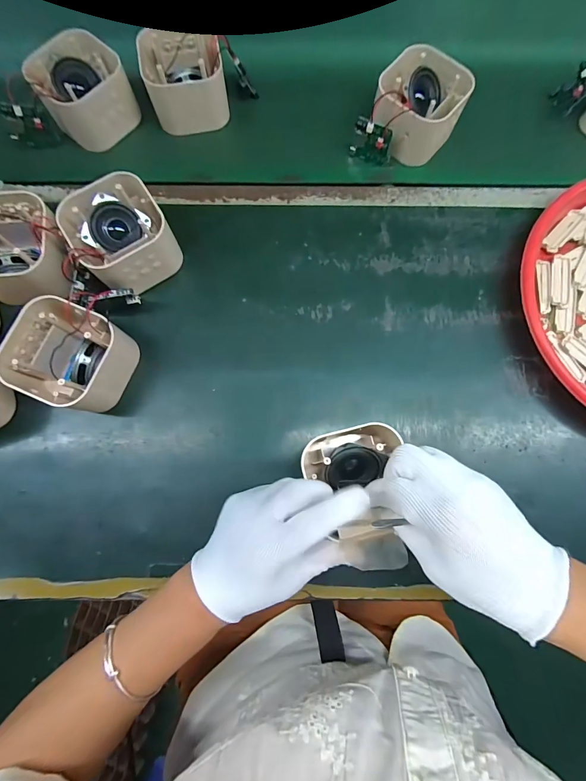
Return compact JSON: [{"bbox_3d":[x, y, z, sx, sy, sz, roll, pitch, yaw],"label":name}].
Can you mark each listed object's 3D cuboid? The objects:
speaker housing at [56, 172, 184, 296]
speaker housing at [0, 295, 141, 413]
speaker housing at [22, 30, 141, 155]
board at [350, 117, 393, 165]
[{"bbox_3d":[-0.172,-0.156,0.359,0.092,0.060,0.091,-40,82,-8],"label":"speaker housing"},{"bbox_3d":[-0.209,-0.030,0.335,0.093,0.059,0.090,17,78,3],"label":"speaker housing"},{"bbox_3d":[-0.238,-0.343,0.413,0.098,0.080,0.083,-33,81,-7],"label":"speaker housing"},{"bbox_3d":[0.092,-0.287,0.406,0.047,0.037,0.014,24,79,4],"label":"board"}]

